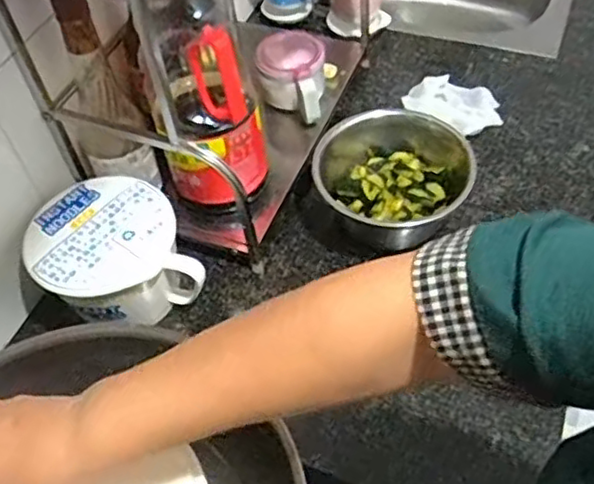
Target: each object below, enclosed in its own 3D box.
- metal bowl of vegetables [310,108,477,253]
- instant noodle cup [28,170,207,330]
[{"bbox_3d":[0.106,-0.070,0.763,0.175,0.106,0.166,-2,52,3],"label":"metal bowl of vegetables"},{"bbox_3d":[-0.194,0.018,0.701,0.144,0.100,0.151,-2,52,3],"label":"instant noodle cup"}]

